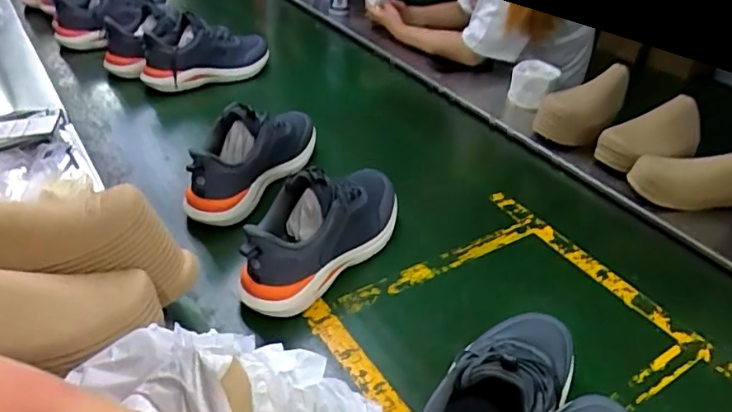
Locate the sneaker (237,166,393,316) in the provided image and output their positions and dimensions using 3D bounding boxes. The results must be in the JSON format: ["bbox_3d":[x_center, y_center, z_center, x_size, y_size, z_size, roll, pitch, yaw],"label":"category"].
[{"bbox_3d":[-0.060,0.021,0.816,0.126,0.150,0.323,28,43,28],"label":"sneaker"}]

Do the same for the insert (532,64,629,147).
[{"bbox_3d":[0.473,-0.218,1.189,0.230,0.094,0.111,-33,48,-14],"label":"insert"}]

